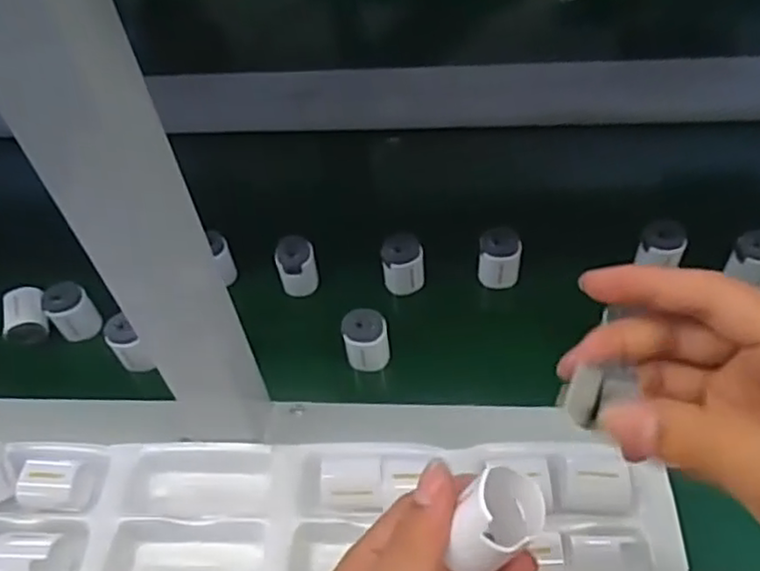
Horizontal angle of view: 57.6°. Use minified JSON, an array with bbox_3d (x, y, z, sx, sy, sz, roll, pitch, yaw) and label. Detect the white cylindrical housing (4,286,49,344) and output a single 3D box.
[{"bbox_3d":[-0.270,0.024,0.533,0.033,0.033,0.041,-17,57,-10],"label":"white cylindrical housing"}]

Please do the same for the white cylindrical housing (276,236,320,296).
[{"bbox_3d":[-0.064,-0.015,0.536,0.029,0.038,0.032,-6,56,-3],"label":"white cylindrical housing"}]

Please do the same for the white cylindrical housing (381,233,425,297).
[{"bbox_3d":[0.018,-0.016,0.531,0.032,0.039,0.032,0,56,1],"label":"white cylindrical housing"}]

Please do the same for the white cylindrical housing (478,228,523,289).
[{"bbox_3d":[0.092,-0.020,0.528,0.032,0.041,0.027,8,57,6],"label":"white cylindrical housing"}]

